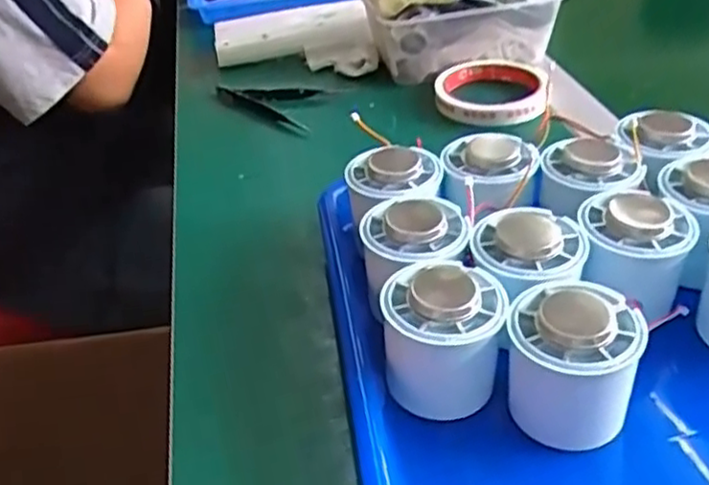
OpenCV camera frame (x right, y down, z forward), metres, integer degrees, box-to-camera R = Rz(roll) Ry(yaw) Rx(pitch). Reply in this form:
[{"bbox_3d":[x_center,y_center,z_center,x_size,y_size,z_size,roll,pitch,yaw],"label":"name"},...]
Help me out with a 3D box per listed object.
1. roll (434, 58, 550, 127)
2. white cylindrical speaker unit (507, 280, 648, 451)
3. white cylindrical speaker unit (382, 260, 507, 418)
[{"bbox_3d":[0.114,-0.130,0.588,0.088,0.020,0.107,3,35,8],"label":"roll"},{"bbox_3d":[0.093,0.050,0.302,0.052,0.061,0.057,-2,35,1],"label":"white cylindrical speaker unit"},{"bbox_3d":[0.040,0.043,0.321,0.051,0.056,0.052,-2,35,1],"label":"white cylindrical speaker unit"}]

